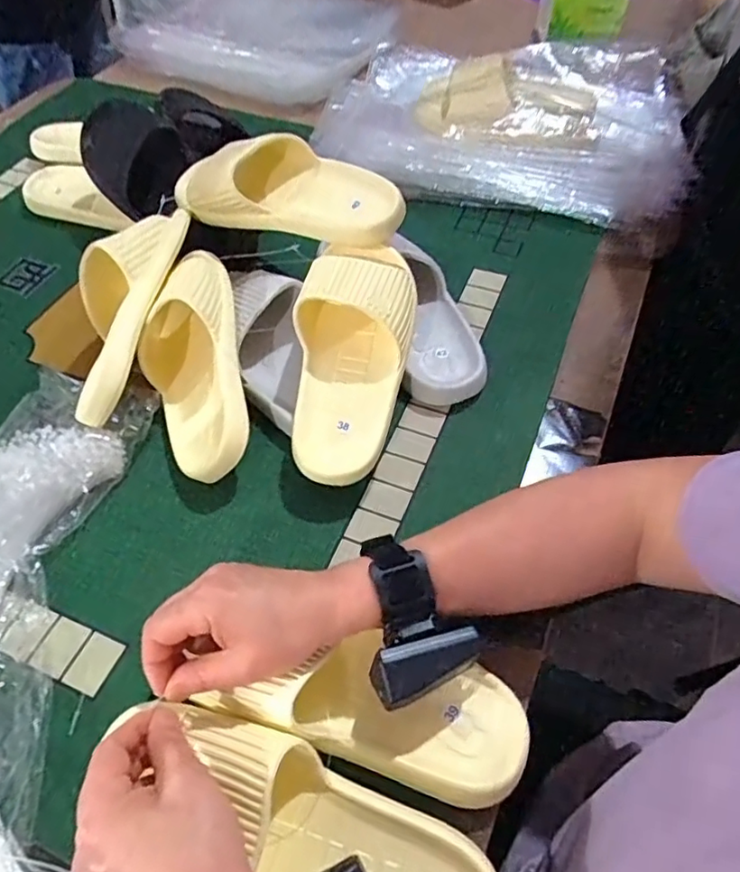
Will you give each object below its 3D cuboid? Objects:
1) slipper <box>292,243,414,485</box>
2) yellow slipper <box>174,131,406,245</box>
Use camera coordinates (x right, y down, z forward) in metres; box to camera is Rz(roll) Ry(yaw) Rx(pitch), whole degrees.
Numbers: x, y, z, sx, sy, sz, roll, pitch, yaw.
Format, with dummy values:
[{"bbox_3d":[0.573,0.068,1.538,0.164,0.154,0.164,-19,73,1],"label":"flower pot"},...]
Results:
[{"bbox_3d":[-0.015,-0.081,0.528,0.102,0.059,0.237,5,76,9],"label":"slipper"},{"bbox_3d":[-0.082,-0.254,0.601,0.233,0.077,0.099,14,54,10],"label":"yellow slipper"}]

